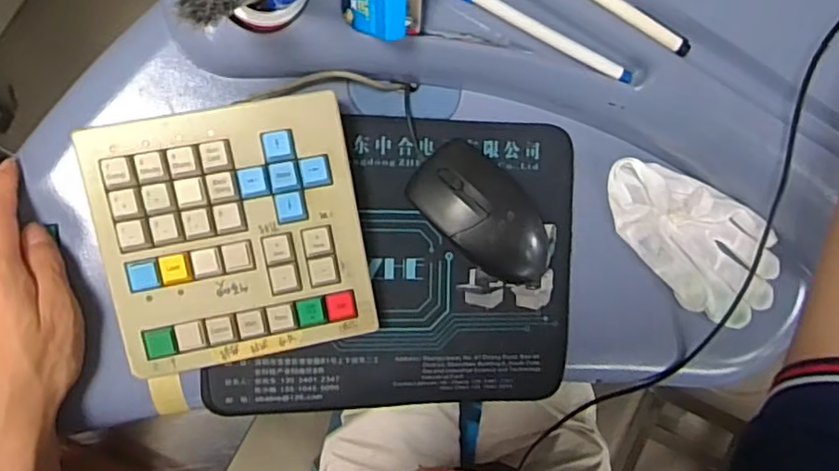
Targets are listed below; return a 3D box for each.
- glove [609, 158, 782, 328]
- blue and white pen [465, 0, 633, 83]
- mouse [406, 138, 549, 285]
[{"bbox_3d":[0.199,0.001,0.448,0.152,0.023,0.079,35,86,-9],"label":"glove"},{"bbox_3d":[0.068,-0.131,0.381,0.143,0.014,0.012,25,87,-9],"label":"blue and white pen"},{"bbox_3d":[0.045,-0.011,0.415,0.057,0.029,0.113,-42,98,-6],"label":"mouse"}]

